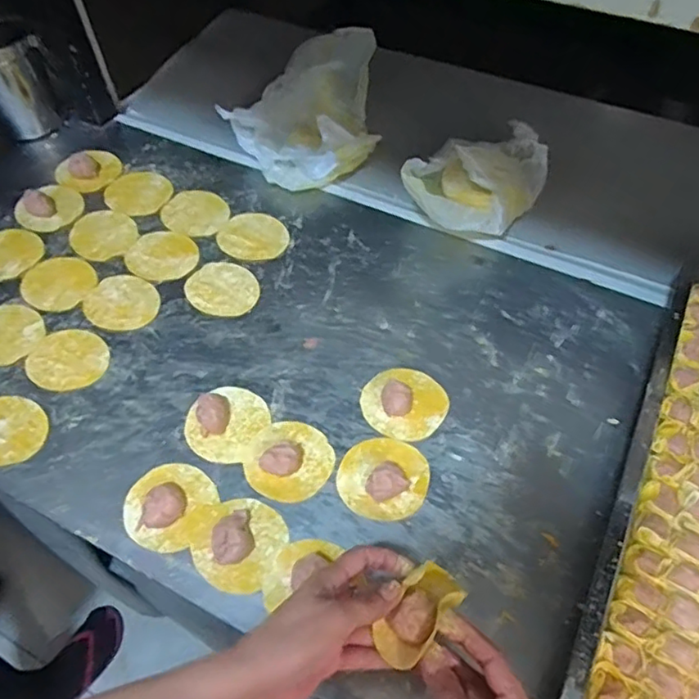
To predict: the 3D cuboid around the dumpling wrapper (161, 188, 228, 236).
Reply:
[{"bbox_3d":[-0.195,-0.172,0.757,0.088,0.004,0.073,39,66,22],"label":"dumpling wrapper"}]

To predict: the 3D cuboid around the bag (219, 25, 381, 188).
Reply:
[{"bbox_3d":[-0.038,-0.304,0.775,0.155,0.095,0.207,35,64,20],"label":"bag"}]

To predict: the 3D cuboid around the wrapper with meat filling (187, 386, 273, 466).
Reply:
[{"bbox_3d":[-0.121,0.066,0.586,0.071,0.022,0.078,0,57,0],"label":"wrapper with meat filling"}]

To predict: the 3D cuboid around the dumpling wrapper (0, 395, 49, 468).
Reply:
[{"bbox_3d":[-0.337,0.080,0.589,0.081,0.005,0.073,32,63,19],"label":"dumpling wrapper"}]

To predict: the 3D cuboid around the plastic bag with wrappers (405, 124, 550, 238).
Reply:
[{"bbox_3d":[0.148,-0.192,0.697,0.128,0.101,0.161,24,61,15],"label":"plastic bag with wrappers"}]

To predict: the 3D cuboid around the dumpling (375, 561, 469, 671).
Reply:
[{"bbox_3d":[0.049,0.180,0.416,0.035,0.020,0.072,33,54,19],"label":"dumpling"}]

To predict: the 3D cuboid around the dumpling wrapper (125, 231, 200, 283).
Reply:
[{"bbox_3d":[-0.222,-0.110,0.718,0.080,0.005,0.075,0,57,0],"label":"dumpling wrapper"}]

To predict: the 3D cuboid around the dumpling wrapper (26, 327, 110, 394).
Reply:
[{"bbox_3d":[-0.295,0.011,0.637,0.080,0.004,0.071,10,60,3],"label":"dumpling wrapper"}]

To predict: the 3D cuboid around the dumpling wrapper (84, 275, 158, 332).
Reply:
[{"bbox_3d":[-0.254,-0.052,0.677,0.073,0.004,0.078,2,59,-3],"label":"dumpling wrapper"}]

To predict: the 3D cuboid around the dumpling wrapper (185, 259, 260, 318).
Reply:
[{"bbox_3d":[-0.145,-0.068,0.686,0.081,0.005,0.072,37,65,20],"label":"dumpling wrapper"}]

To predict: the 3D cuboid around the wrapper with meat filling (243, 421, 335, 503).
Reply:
[{"bbox_3d":[-0.057,0.098,0.561,0.078,0.027,0.078,0,57,0],"label":"wrapper with meat filling"}]

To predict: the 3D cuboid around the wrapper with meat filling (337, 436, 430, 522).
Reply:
[{"bbox_3d":[0.032,0.112,0.549,0.080,0.026,0.079,0,57,0],"label":"wrapper with meat filling"}]

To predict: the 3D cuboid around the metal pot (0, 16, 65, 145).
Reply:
[{"bbox_3d":[-0.457,-0.360,0.798,0.099,0.148,0.088,-35,64,-20],"label":"metal pot"}]

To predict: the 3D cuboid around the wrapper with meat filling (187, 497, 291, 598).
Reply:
[{"bbox_3d":[-0.095,0.165,0.521,0.072,0.020,0.078,0,57,0],"label":"wrapper with meat filling"}]

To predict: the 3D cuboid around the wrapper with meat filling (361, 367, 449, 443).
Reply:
[{"bbox_3d":[0.054,0.047,0.594,0.079,0.025,0.077,0,57,0],"label":"wrapper with meat filling"}]

